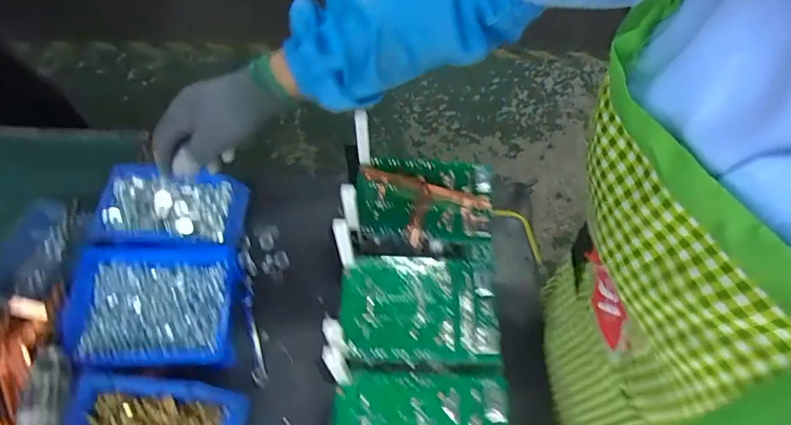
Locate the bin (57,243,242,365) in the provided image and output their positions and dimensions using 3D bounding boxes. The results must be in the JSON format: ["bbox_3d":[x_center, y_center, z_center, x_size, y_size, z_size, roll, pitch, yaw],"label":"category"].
[{"bbox_3d":[-0.307,0.124,0.607,0.201,0.059,0.151,-3,59,-1],"label":"bin"}]

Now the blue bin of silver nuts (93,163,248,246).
[{"bbox_3d":[-0.311,-0.002,0.655,0.189,0.056,0.108,4,59,3],"label":"blue bin of silver nuts"}]

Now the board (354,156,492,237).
[{"bbox_3d":[0.032,-0.020,0.574,0.160,0.030,0.106,5,59,3],"label":"board"}]

